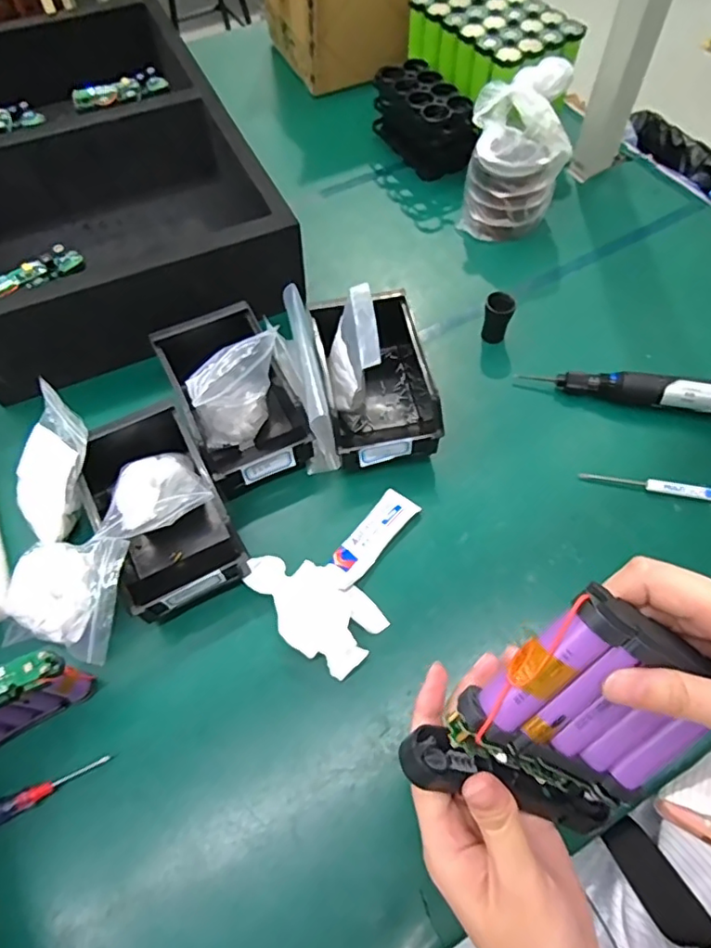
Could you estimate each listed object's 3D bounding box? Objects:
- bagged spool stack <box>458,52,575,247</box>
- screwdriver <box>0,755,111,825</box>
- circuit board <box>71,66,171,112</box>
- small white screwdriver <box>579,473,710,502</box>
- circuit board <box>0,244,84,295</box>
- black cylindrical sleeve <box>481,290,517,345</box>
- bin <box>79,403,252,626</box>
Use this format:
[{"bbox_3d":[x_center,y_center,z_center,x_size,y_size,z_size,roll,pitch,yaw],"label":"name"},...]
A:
[{"bbox_3d":[0.197,-0.392,0.695,0.118,0.152,0.128,14,63,8],"label":"bagged spool stack"},{"bbox_3d":[-0.250,0.246,0.421,0.122,0.019,0.017,-21,64,-10],"label":"screwdriver"},{"bbox_3d":[-0.305,-0.497,0.725,0.119,0.017,0.038,-26,65,-12],"label":"circuit board"},{"bbox_3d":[0.298,0.011,0.543,0.150,0.012,0.013,11,63,6],"label":"small white screwdriver"},{"bbox_3d":[-0.332,-0.196,0.564,0.117,0.020,0.026,-33,66,-15],"label":"circuit board"},{"bbox_3d":[0.158,-0.175,0.631,0.031,0.050,0.029,0,62,1],"label":"black cylindrical sleeve"},{"bbox_3d":[-0.176,0.031,0.507,0.106,0.083,0.182,-26,65,-12],"label":"bin"}]

